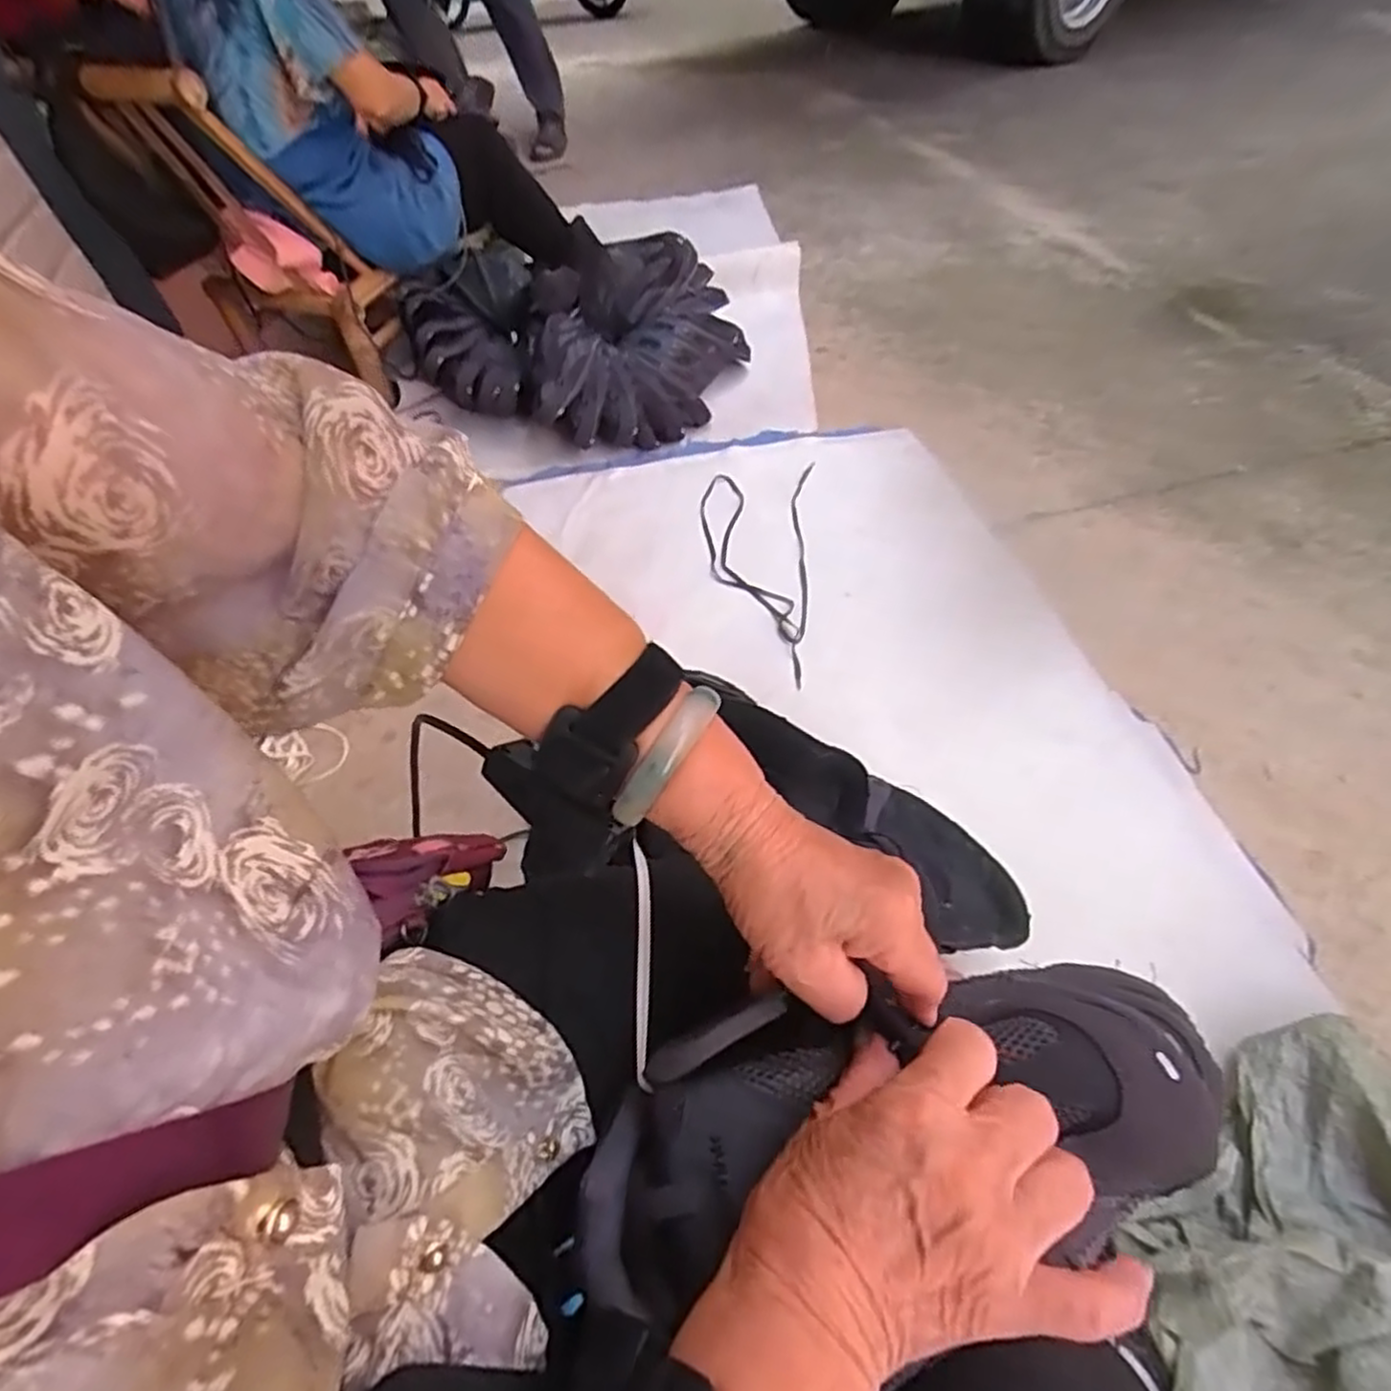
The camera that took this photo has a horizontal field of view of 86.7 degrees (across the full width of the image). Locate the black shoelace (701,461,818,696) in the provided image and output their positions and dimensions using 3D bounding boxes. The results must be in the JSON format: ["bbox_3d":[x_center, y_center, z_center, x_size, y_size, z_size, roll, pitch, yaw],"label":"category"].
[{"bbox_3d":[0.089,-0.217,1.197,0.188,0.026,0.486,4,57,6],"label":"black shoelace"}]

